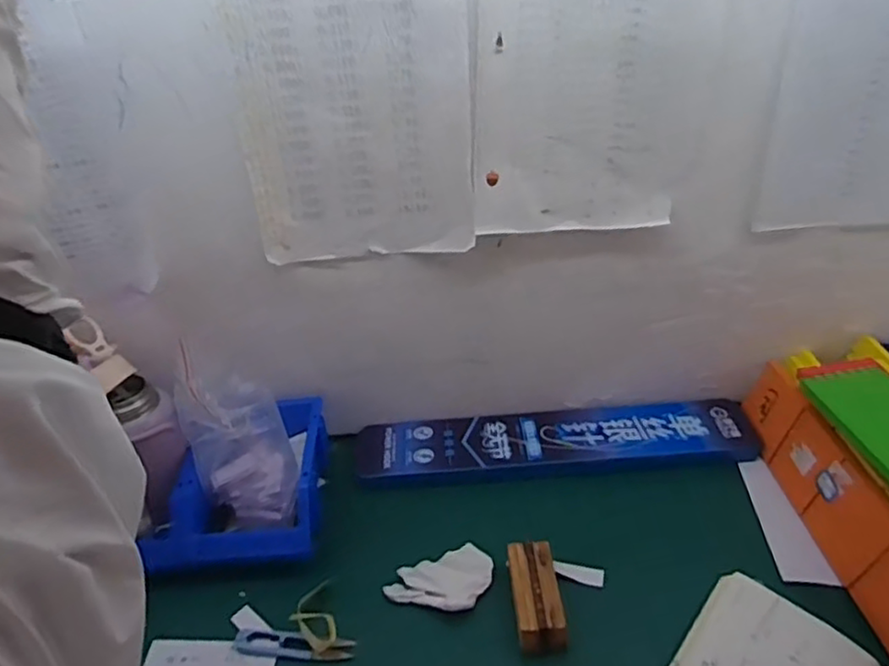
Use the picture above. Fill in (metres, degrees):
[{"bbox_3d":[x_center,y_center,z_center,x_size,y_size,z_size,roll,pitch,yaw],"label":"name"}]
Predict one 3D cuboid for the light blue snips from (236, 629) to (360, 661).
[{"bbox_3d":[-0.133,0.274,0.577,0.105,0.006,0.023,2,34,10],"label":"light blue snips"}]

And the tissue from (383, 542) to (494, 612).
[{"bbox_3d":[0.000,0.231,0.613,0.097,0.009,0.062,-18,36,-21],"label":"tissue"}]

